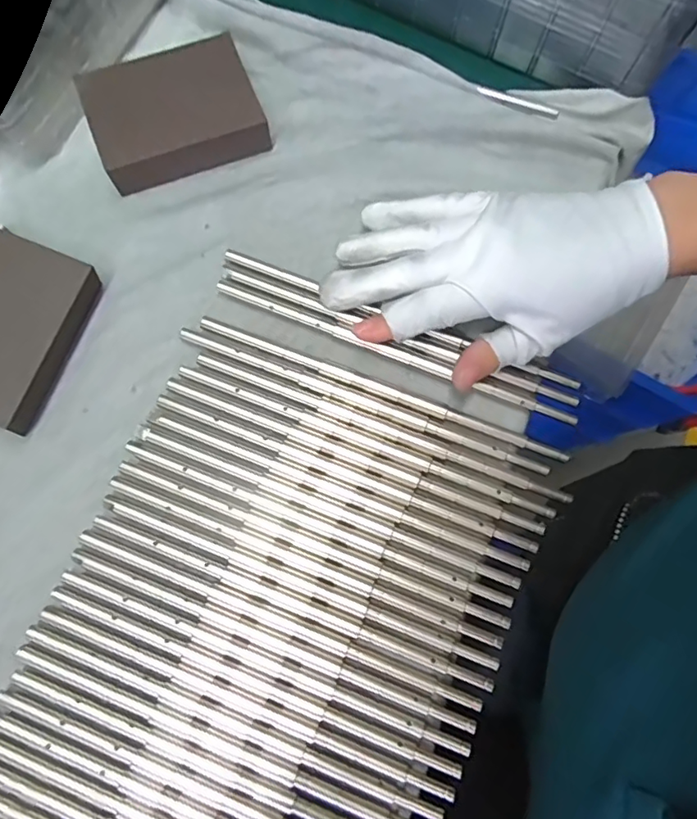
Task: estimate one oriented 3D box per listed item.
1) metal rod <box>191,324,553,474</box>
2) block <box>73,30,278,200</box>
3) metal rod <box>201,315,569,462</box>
[{"bbox_3d":[0.006,-0.005,0.296,0.211,0.004,0.008,21,76,5],"label":"metal rod"},{"bbox_3d":[-0.104,-0.177,0.328,0.095,0.026,0.072,-22,77,-6],"label":"block"},{"bbox_3d":[0.017,-0.012,0.298,0.210,0.004,0.009,21,76,5],"label":"metal rod"}]

